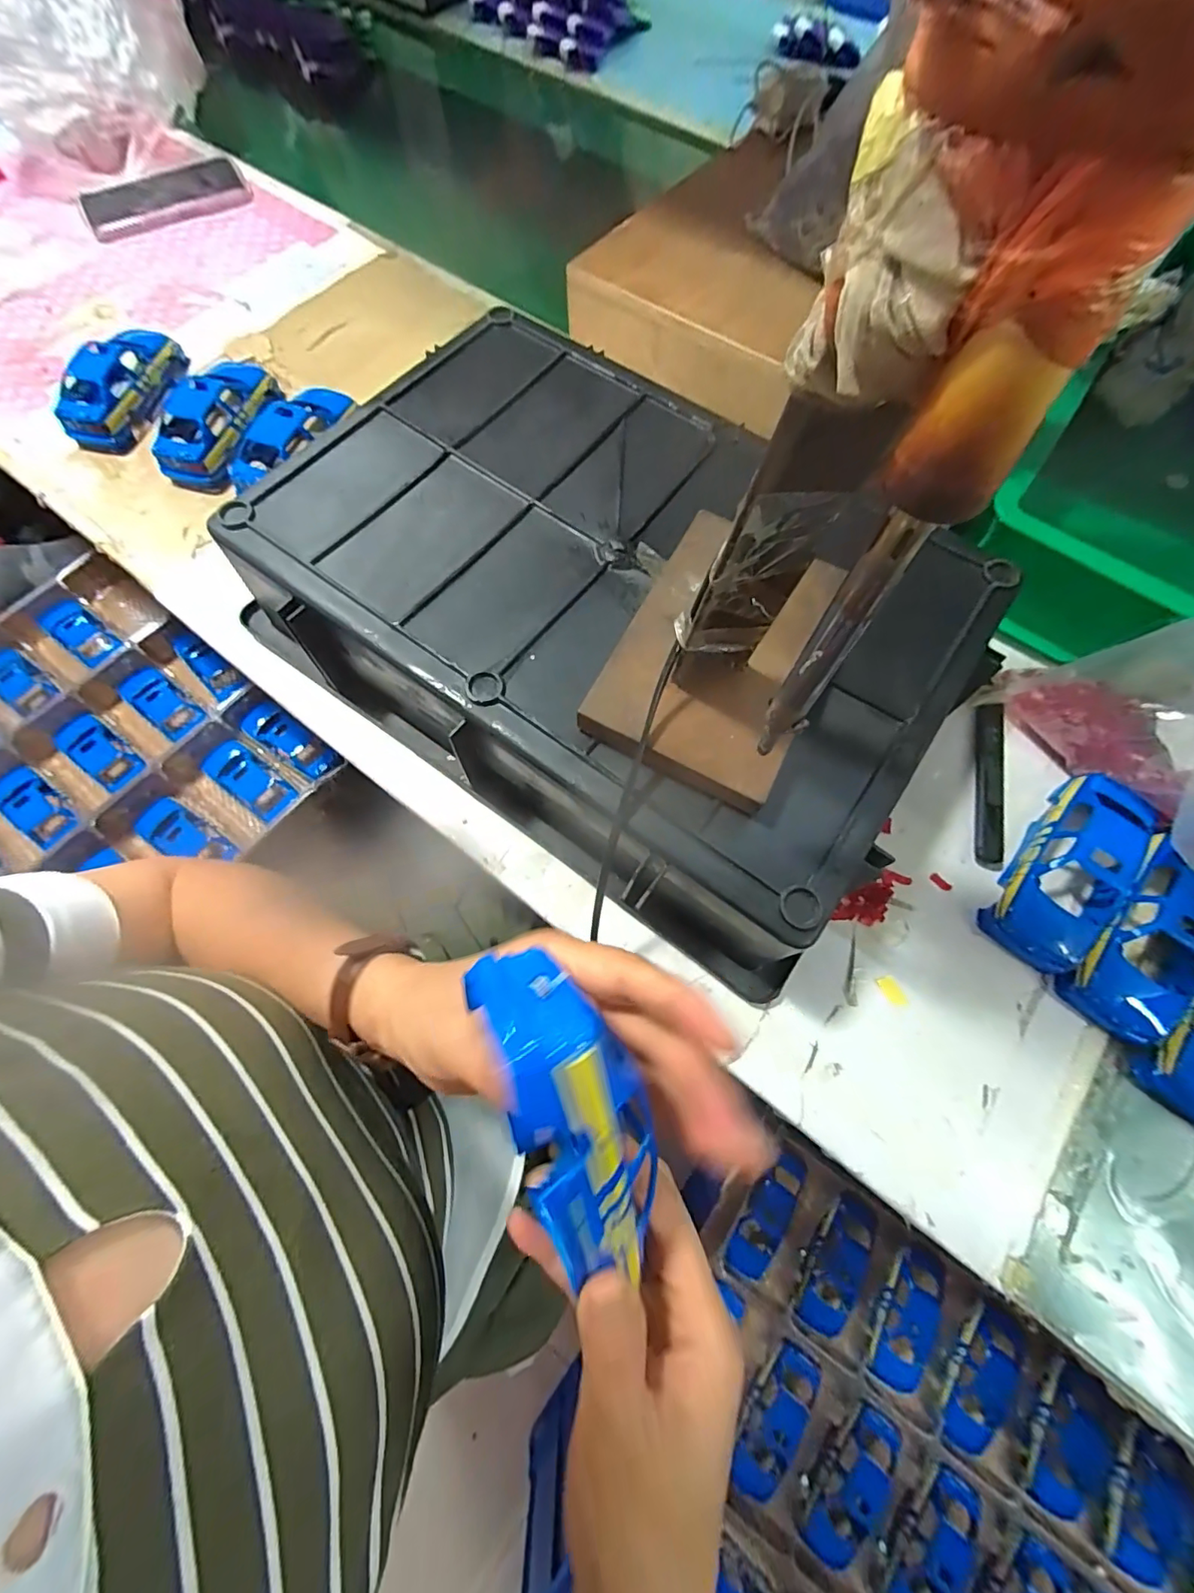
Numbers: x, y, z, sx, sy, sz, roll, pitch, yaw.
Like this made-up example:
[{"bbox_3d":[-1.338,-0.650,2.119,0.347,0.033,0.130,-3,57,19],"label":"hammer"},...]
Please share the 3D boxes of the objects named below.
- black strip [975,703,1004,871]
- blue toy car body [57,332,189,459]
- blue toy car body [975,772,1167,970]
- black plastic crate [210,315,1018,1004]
[{"bbox_3d":[0.270,-0.009,0.361,0.020,0.004,0.122,14,71,4],"label":"black strip"},{"bbox_3d":[-0.415,-0.364,0.463,0.063,0.036,0.127,24,71,7],"label":"blue toy car body"},{"bbox_3d":[0.295,0.044,0.324,0.125,0.040,0.060,-42,76,-14],"label":"blue toy car body"},{"bbox_3d":[-0.001,-0.119,0.346,0.410,0.104,0.303,35,73,11],"label":"black plastic crate"}]

